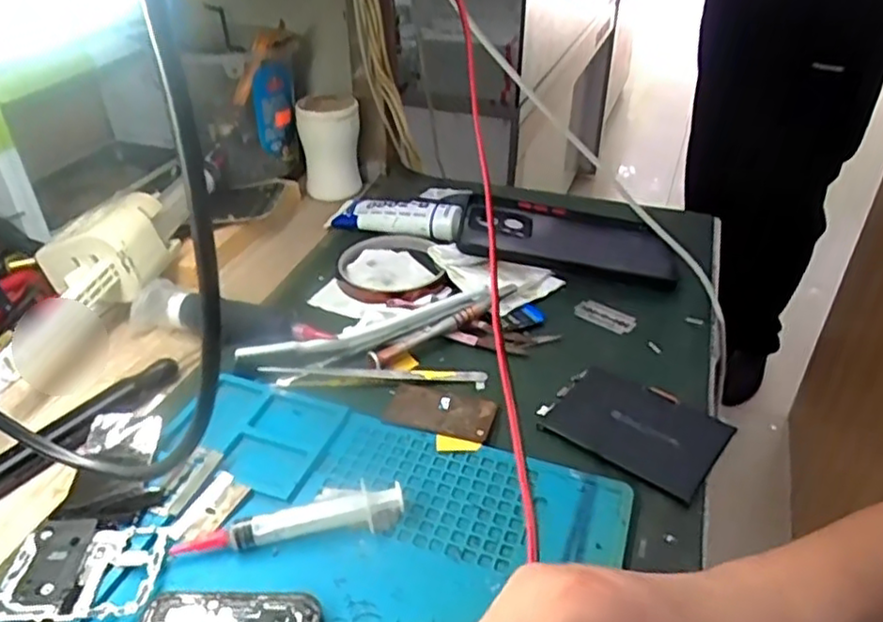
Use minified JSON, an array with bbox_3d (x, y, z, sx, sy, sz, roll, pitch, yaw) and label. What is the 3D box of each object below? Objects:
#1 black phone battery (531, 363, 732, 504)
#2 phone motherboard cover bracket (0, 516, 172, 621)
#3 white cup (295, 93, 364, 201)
[{"bbox_3d":[0.105,0.061,0.371,0.091,0.010,0.063,26,42,30],"label":"black phone battery"},{"bbox_3d":[-0.157,0.112,0.298,0.064,0.004,0.049,1,36,-1],"label":"phone motherboard cover bracket"},{"bbox_3d":[-0.101,-0.151,0.616,0.055,0.077,0.043,-5,36,-9],"label":"white cup"}]

